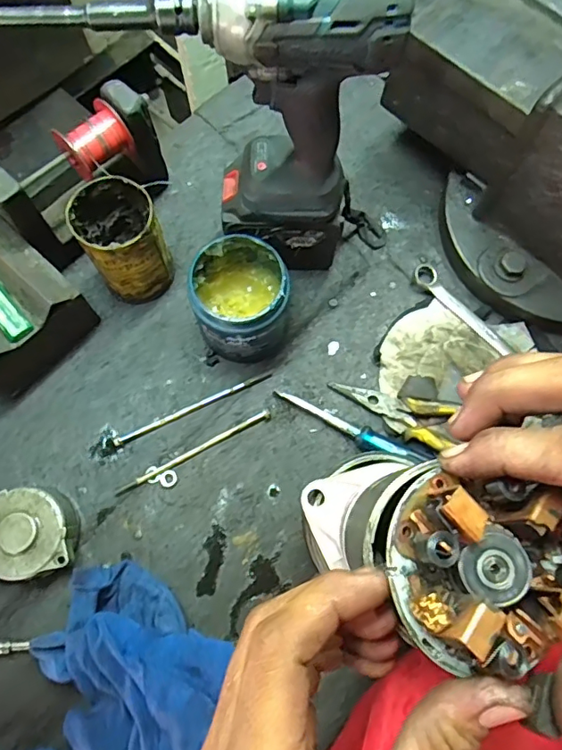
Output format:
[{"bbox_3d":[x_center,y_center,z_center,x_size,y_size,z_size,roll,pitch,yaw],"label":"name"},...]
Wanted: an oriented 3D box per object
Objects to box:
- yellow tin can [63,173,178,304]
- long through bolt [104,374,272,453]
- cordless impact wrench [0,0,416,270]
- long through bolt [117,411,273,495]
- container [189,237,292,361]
[{"bbox_3d":[-0.150,-0.127,0.505,0.069,0.115,0.072,0,73,0],"label":"yellow tin can"},{"bbox_3d":[-0.093,0.035,0.514,0.177,0.015,0.012,-24,75,-7],"label":"long through bolt"},{"bbox_3d":[-0.038,-0.187,0.433,0.264,0.298,0.069,4,73,1],"label":"cordless impact wrench"},{"bbox_3d":[-0.085,0.075,0.503,0.164,0.011,0.008,-27,75,-8],"label":"long through bolt"},{"bbox_3d":[-0.035,-0.069,0.494,0.086,0.103,0.087,0,73,0],"label":"container"}]

